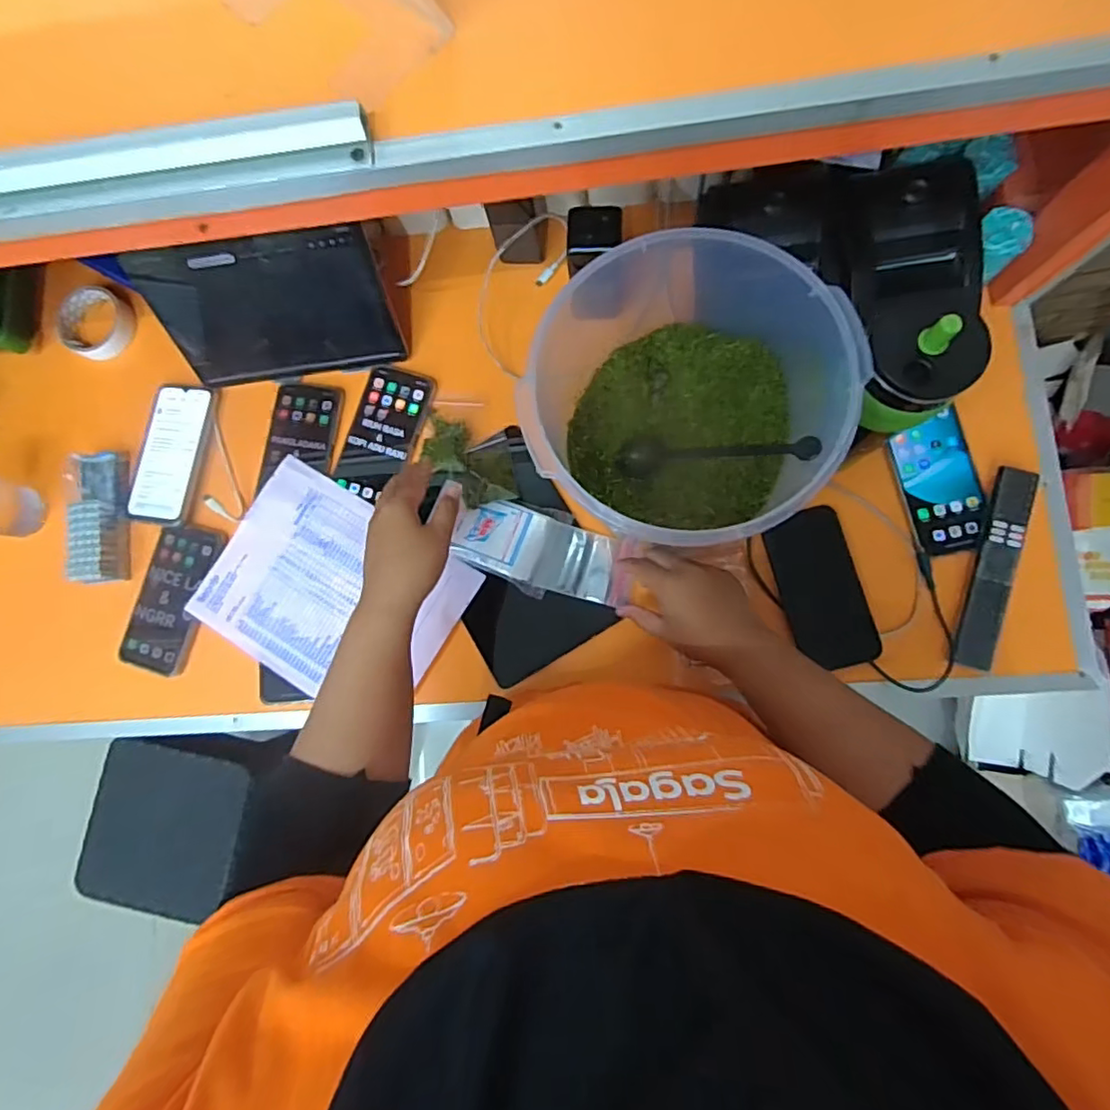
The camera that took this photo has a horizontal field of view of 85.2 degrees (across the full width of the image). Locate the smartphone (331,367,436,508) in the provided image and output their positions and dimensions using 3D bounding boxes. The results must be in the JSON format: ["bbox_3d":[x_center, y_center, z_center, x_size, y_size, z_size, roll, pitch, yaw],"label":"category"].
[{"bbox_3d":[-0.197,-0.141,0.695,0.084,0.005,0.150,16,84,7],"label":"smartphone"}]

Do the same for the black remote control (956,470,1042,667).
[{"bbox_3d":[0.443,0.012,0.608,0.040,0.018,0.203,17,84,7],"label":"black remote control"}]

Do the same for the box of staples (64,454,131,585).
[{"bbox_3d":[-0.528,-0.045,0.695,0.051,0.039,0.156,-6,82,4],"label":"box of staples"}]

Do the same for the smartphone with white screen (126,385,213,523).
[{"bbox_3d":[-0.455,-0.119,0.708,0.076,0.007,0.165,8,83,6],"label":"smartphone with white screen"}]

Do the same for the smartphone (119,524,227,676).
[{"bbox_3d":[-0.443,0.048,0.694,0.084,0.014,0.168,16,84,7],"label":"smartphone"}]

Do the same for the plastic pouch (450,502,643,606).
[{"bbox_3d":[-0.011,0.000,0.653,0.192,0.008,0.082,17,84,-1],"label":"plastic pouch"}]

